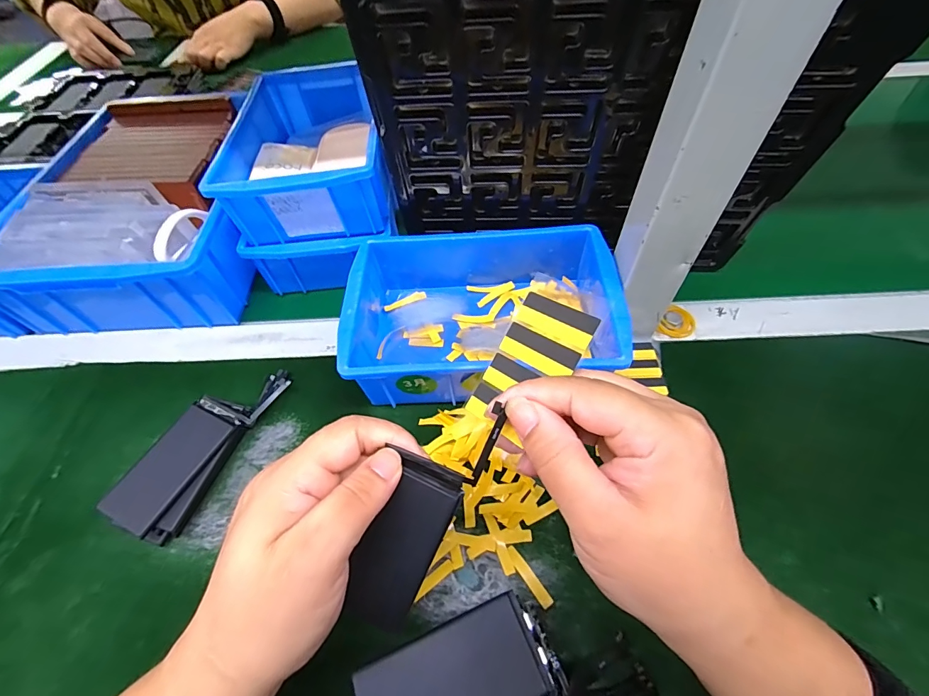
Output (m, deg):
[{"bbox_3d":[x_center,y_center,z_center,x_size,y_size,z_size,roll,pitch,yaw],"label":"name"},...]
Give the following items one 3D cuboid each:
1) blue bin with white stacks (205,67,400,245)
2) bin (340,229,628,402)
[{"bbox_3d":[-0.140,-0.177,0.382,0.122,0.072,0.194,-7,56,-2],"label":"blue bin with white stacks"},{"bbox_3d":[0.013,-0.028,0.332,0.200,0.069,0.142,-2,54,2],"label":"bin"}]

